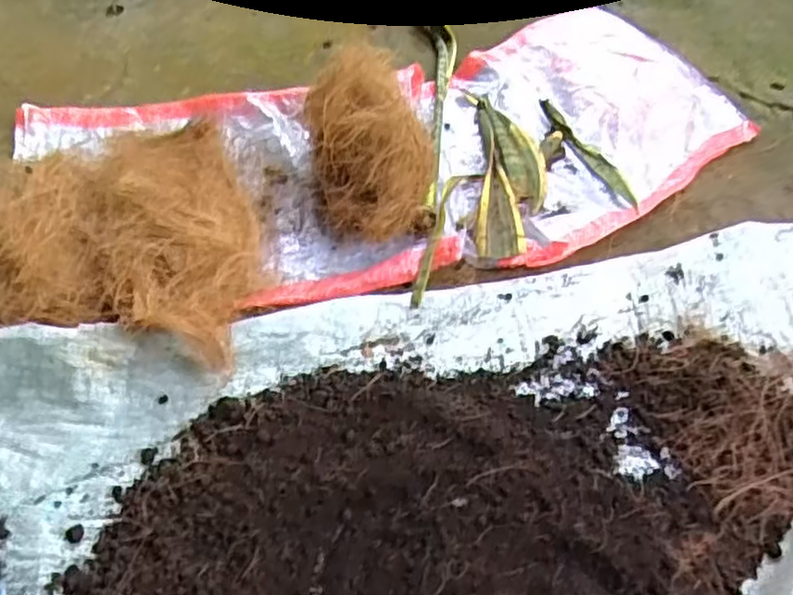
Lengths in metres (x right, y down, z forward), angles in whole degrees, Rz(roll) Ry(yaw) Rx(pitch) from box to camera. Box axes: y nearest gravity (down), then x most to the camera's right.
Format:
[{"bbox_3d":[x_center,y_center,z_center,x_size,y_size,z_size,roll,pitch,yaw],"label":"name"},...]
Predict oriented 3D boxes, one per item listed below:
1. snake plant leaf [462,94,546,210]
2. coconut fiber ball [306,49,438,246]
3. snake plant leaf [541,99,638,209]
[{"bbox_3d":[0.126,-0.174,0.800,0.055,0.011,0.200,-7,51,-9],"label":"snake plant leaf"},{"bbox_3d":[-0.024,-0.144,0.697,0.114,0.127,0.144,-7,56,-10],"label":"coconut fiber ball"},{"bbox_3d":[0.216,-0.168,0.808,0.022,0.013,0.190,-20,54,-18],"label":"snake plant leaf"}]

